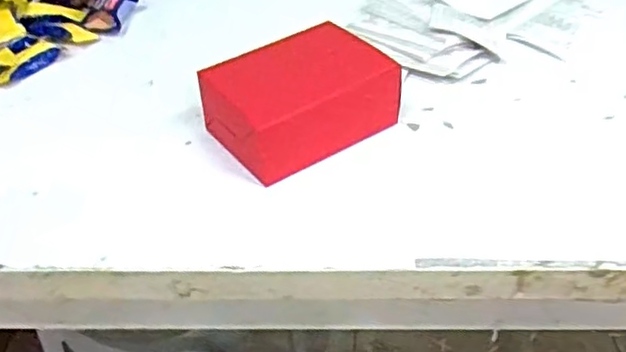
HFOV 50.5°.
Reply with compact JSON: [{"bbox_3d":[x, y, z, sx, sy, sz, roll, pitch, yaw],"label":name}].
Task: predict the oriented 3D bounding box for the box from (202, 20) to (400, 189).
[{"bbox_3d":[-0.007,-0.049,0.424,0.108,0.053,0.069,-24,45,-22],"label":"box"}]

